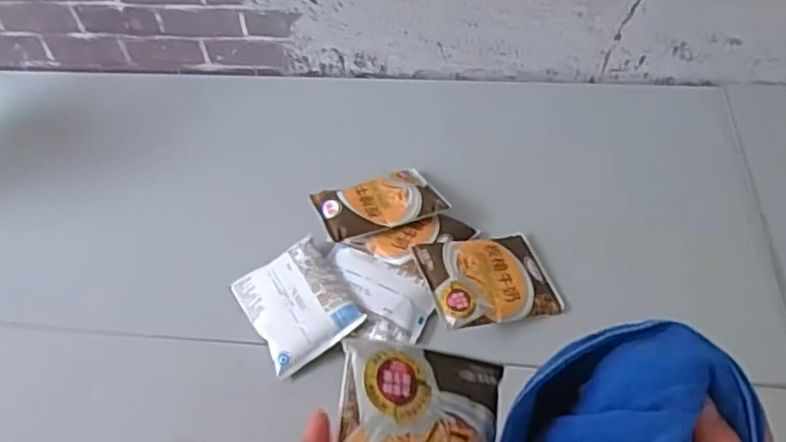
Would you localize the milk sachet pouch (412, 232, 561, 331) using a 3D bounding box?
[{"bbox_3d":[0.095,0.054,0.655,0.127,0.015,0.094,-5,54,-22],"label":"milk sachet pouch"}]

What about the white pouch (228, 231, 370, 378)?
[{"bbox_3d":[-0.094,0.079,0.658,0.092,0.023,0.121,-28,57,-15],"label":"white pouch"}]

